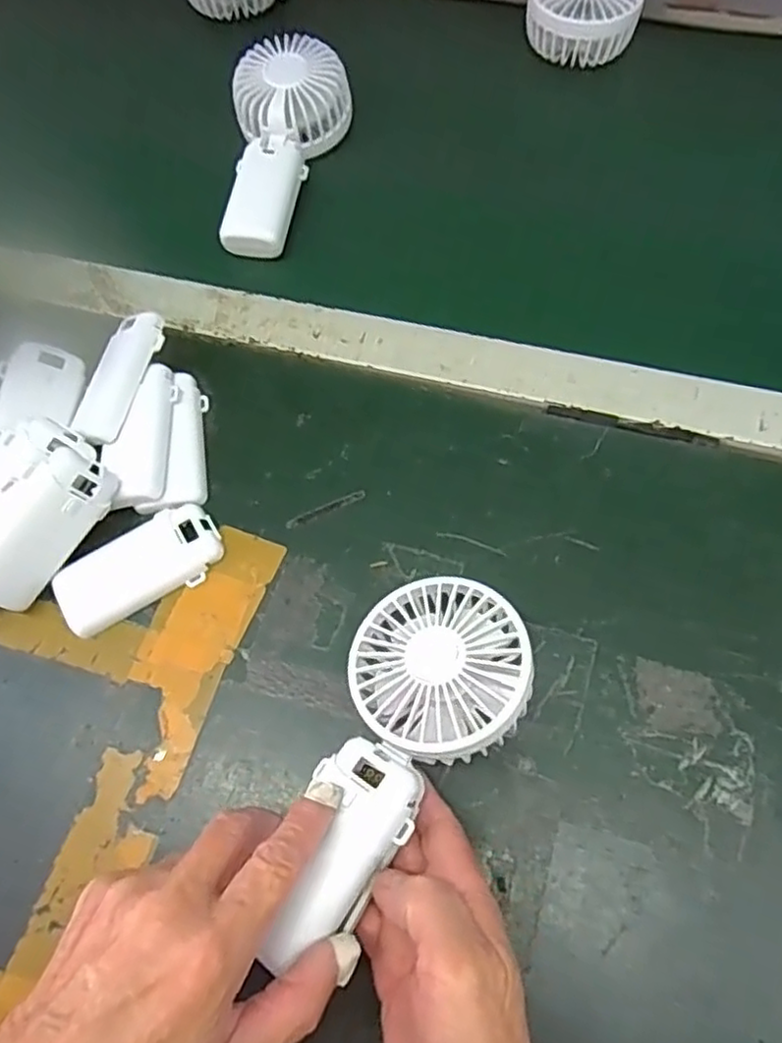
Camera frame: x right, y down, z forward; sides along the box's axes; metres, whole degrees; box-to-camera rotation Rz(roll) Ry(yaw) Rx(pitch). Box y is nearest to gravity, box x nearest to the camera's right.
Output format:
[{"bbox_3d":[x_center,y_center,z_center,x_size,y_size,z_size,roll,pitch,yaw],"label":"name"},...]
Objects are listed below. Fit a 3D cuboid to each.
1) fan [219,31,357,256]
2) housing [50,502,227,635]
[{"bbox_3d":[-0.079,-0.279,0.493,0.083,0.040,0.170,4,68,5],"label":"fan"},{"bbox_3d":[-0.146,0.027,0.390,0.096,0.013,0.045,-28,69,-8],"label":"housing"}]

